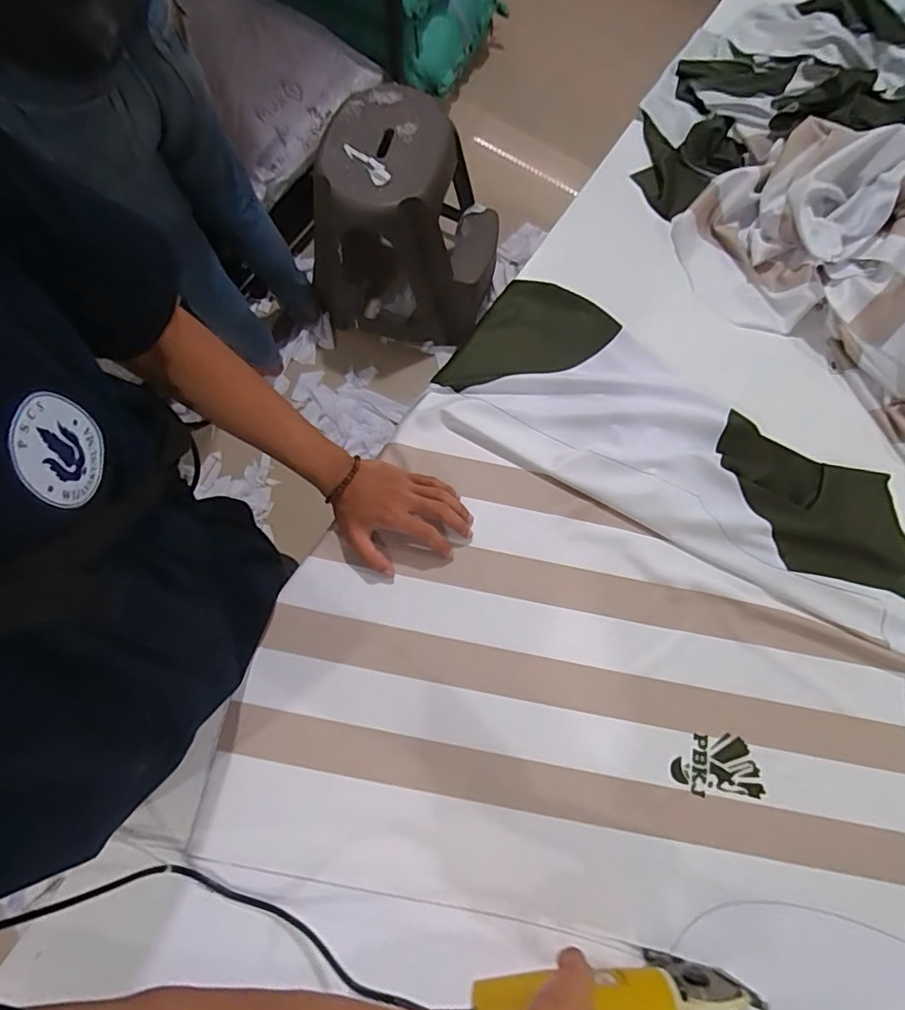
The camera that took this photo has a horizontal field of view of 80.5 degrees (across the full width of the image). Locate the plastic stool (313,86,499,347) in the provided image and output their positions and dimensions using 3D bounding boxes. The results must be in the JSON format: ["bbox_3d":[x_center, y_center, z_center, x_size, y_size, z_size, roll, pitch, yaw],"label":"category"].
[{"bbox_3d":[-0.134,-0.733,1.421,0.433,0.437,0.405,1,74,-2],"label":"plastic stool"}]

